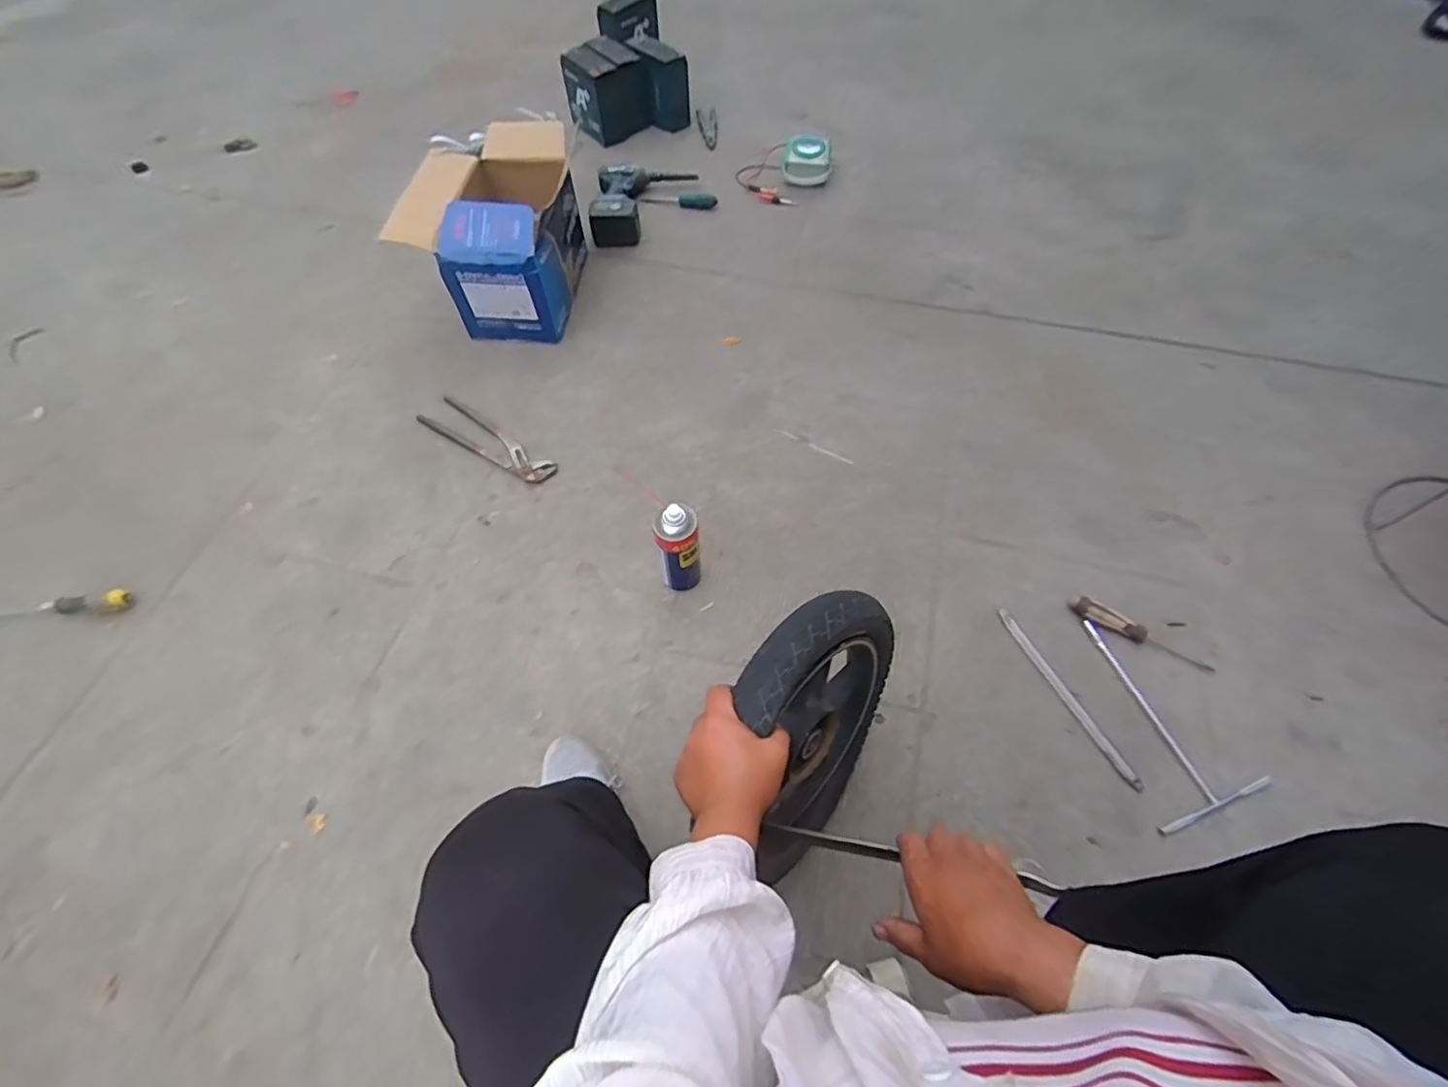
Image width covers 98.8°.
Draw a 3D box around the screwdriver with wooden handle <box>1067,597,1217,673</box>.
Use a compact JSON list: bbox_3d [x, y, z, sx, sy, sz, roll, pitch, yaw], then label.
[{"bbox_3d":[0.632,0.136,0.938,0.217,0.023,0.033,23,62,15],"label":"screwdriver with wooden handle"}]

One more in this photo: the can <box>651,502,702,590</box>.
[{"bbox_3d":[-0.065,0.011,0.918,0.060,0.177,0.056,-1,58,1],"label":"can"}]

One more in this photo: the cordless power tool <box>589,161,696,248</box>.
[{"bbox_3d":[-0.195,-0.832,1.491,0.228,0.073,0.294,1,59,2],"label":"cordless power tool"}]

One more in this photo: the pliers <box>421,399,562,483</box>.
[{"bbox_3d":[-0.433,-0.191,1.133,0.298,0.015,0.070,31,64,19],"label":"pliers"}]

